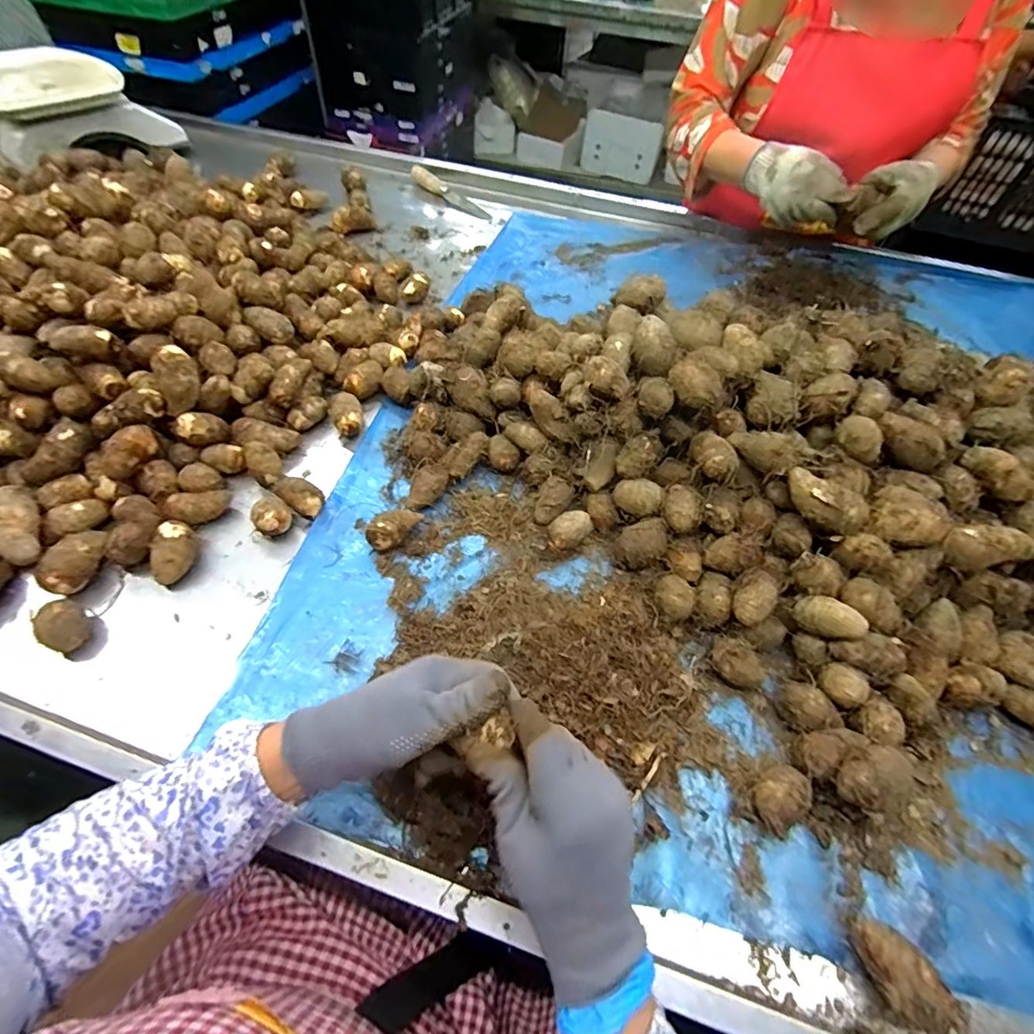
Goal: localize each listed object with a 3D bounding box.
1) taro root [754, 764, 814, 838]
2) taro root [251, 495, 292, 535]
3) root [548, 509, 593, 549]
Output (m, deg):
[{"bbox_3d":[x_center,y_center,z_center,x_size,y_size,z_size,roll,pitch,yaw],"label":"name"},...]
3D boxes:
[{"bbox_3d":[0.206,0.218,0.390,0.050,0.031,0.033,-36,64,-23],"label":"taro root"},{"bbox_3d":[-0.249,0.002,0.512,0.035,0.035,0.032,-26,61,-18],"label":"taro root"},{"bbox_3d":[0.056,0.015,0.518,0.046,0.028,0.032,-24,60,-17],"label":"root"}]

